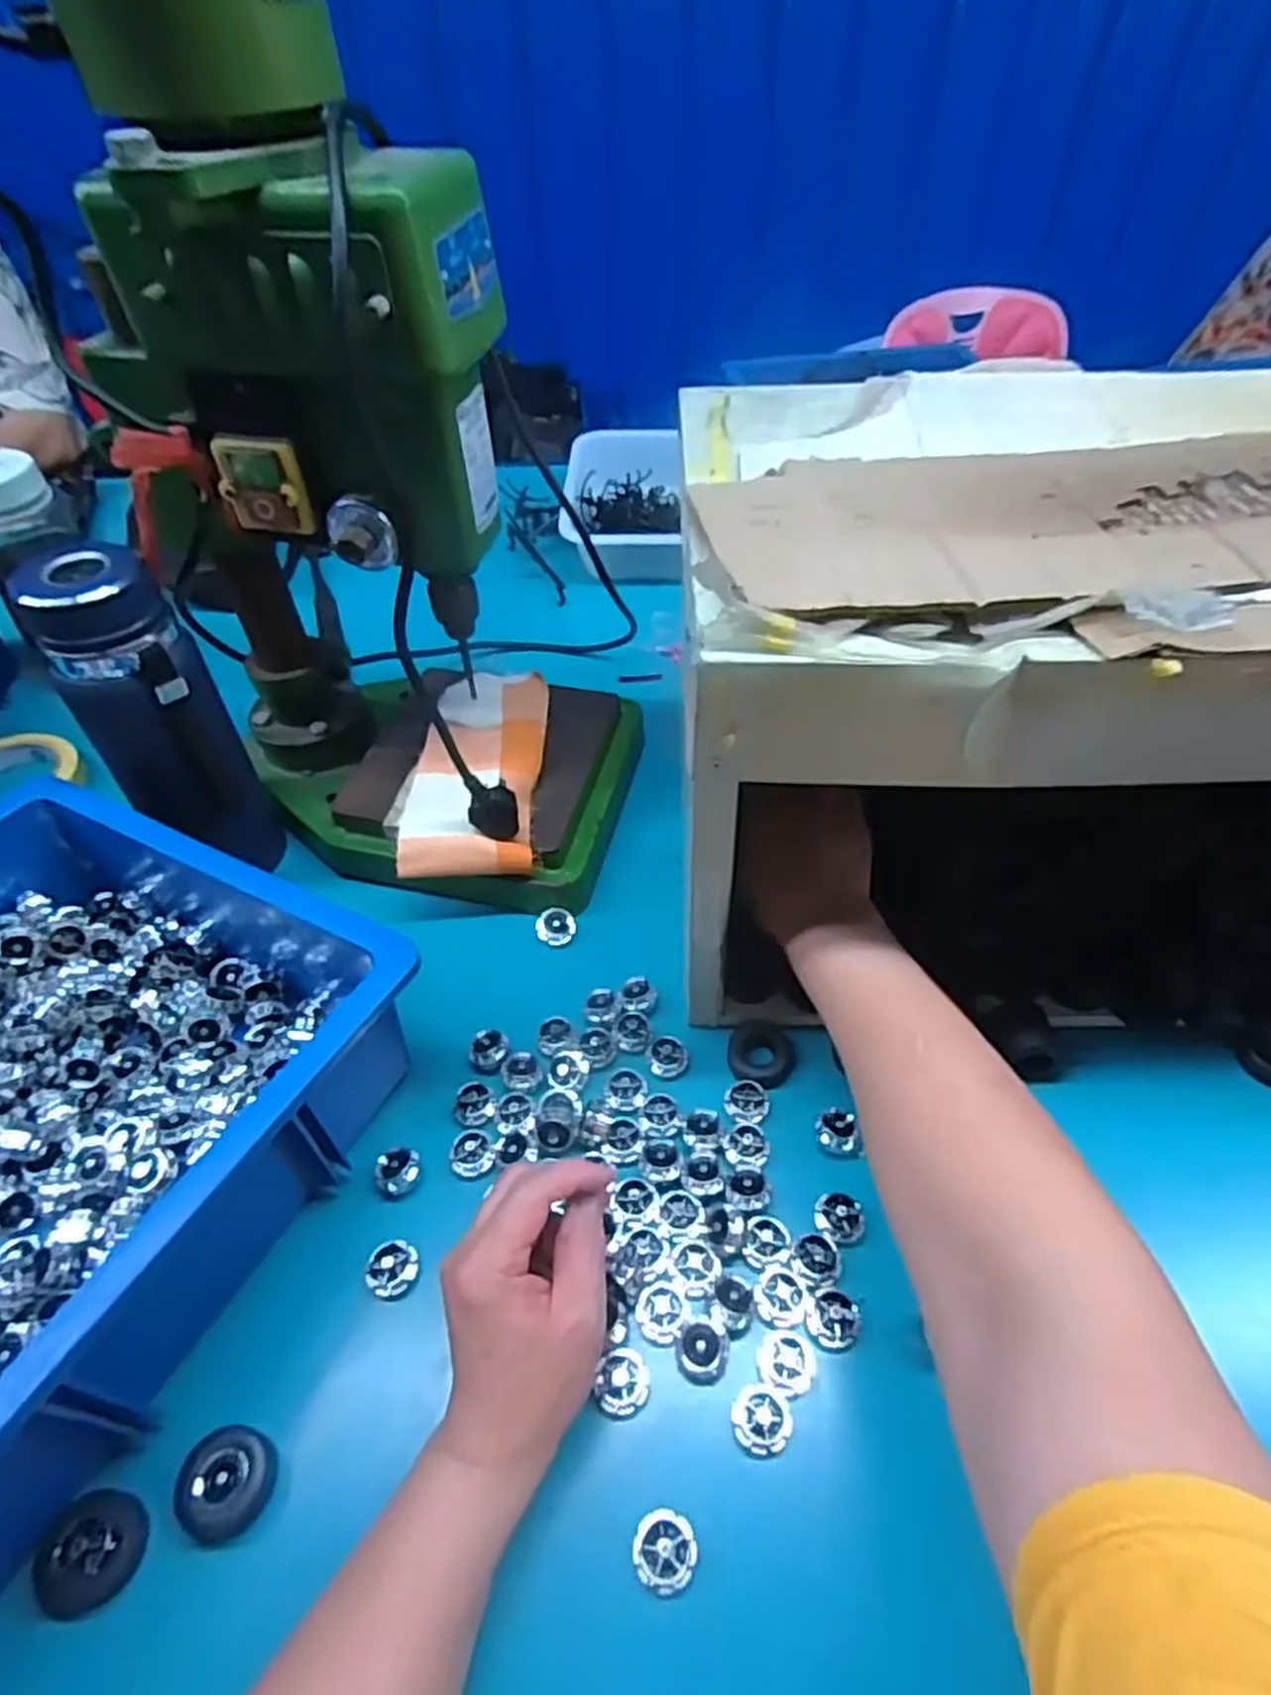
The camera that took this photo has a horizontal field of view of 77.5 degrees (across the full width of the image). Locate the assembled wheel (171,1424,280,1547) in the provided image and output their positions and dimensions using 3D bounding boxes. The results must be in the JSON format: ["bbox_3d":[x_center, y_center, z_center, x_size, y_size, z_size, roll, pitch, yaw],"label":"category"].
[{"bbox_3d":[-0.179,0.278,0.346,0.035,0.016,0.040,-7,49,-5],"label":"assembled wheel"}]

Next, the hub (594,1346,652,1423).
[{"bbox_3d":[-0.005,0.249,0.368,0.024,0.007,0.027,1,49,2],"label":"hub"}]

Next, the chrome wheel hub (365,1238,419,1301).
[{"bbox_3d":[-0.124,0.215,0.405,0.025,0.005,0.026,-1,49,1],"label":"chrome wheel hub"}]

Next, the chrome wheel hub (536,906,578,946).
[{"bbox_3d":[-0.055,0.053,0.553,0.027,0.014,0.026,-1,49,1],"label":"chrome wheel hub"}]

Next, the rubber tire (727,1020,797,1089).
[{"bbox_3d":[0.076,0.123,0.475,0.039,0.008,0.040,-1,49,1],"label":"rubber tire"}]

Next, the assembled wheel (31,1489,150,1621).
[{"bbox_3d":[-0.226,0.292,0.328,0.039,0.011,0.039,1,49,2],"label":"assembled wheel"}]

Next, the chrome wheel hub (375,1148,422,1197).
[{"bbox_3d":[-0.130,0.177,0.433,0.024,0.008,0.023,-1,49,1],"label":"chrome wheel hub"}]

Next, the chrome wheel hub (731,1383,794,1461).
[{"bbox_3d":[0.057,0.257,0.355,0.027,0.012,0.026,-1,49,1],"label":"chrome wheel hub"}]

